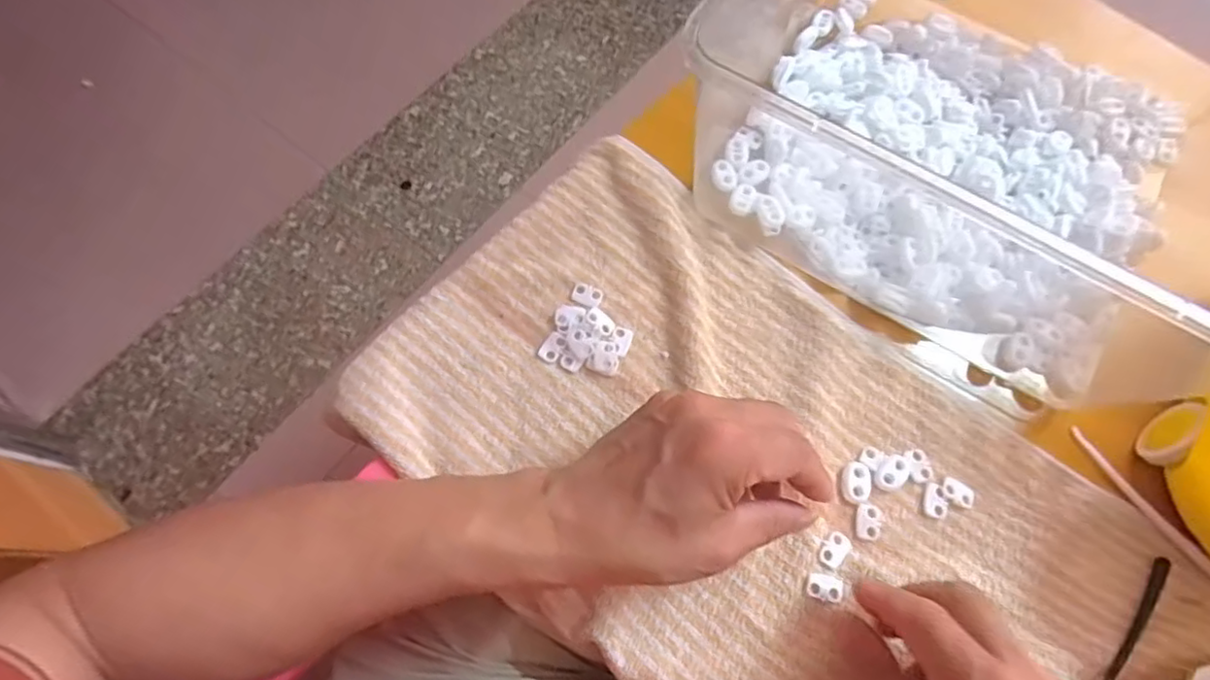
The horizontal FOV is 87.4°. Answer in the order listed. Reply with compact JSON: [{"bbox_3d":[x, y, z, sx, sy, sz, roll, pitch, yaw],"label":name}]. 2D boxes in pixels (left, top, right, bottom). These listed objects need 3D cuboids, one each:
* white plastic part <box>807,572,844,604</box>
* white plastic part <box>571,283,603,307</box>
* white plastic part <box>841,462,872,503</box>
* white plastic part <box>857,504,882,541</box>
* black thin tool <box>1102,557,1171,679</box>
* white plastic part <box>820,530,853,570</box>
[{"bbox_3d":[0.115,0.129,0.330,0.018,0.004,0.013,14,69,2],"label":"white plastic part"},{"bbox_3d":[-0.011,-0.027,0.385,0.019,0.005,0.015,23,70,6],"label":"white plastic part"},{"bbox_3d":[0.139,0.078,0.349,0.015,0.005,0.022,14,69,2],"label":"white plastic part"},{"bbox_3d":[0.143,0.098,0.342,0.014,0.004,0.019,11,69,1],"label":"white plastic part"},{"bbox_3d":[0.275,0.148,0.326,0.009,0.007,0.085,39,72,11],"label":"black thin tool"},{"bbox_3d":[0.123,0.111,0.336,0.013,0.004,0.019,42,73,12],"label":"white plastic part"}]

